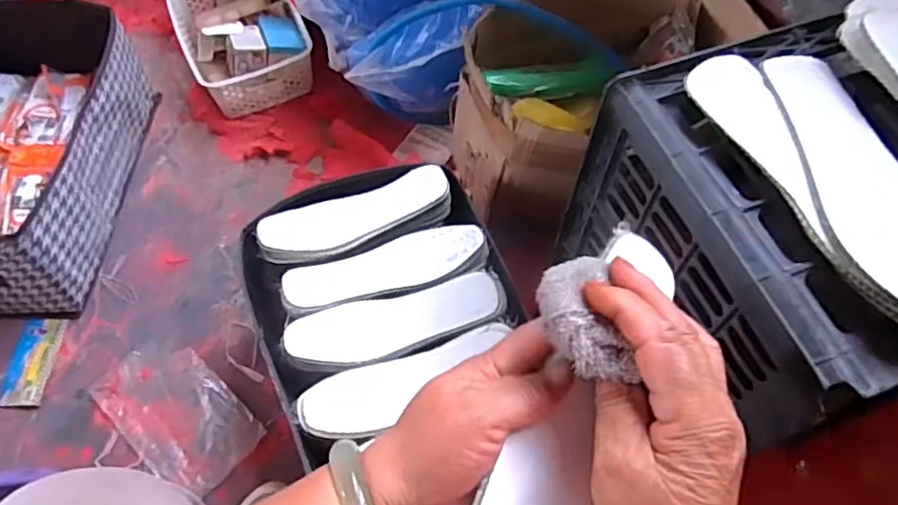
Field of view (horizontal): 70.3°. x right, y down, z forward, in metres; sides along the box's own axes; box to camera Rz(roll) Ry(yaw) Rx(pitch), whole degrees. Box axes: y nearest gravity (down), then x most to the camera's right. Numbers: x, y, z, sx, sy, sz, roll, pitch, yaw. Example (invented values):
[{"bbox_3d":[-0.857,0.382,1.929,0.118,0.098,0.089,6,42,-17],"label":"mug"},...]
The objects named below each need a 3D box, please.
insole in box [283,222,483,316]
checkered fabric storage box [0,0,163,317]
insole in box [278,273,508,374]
[{"bbox_3d":[-0.072,0.014,0.728,0.227,0.034,0.076,-13,61,-9],"label":"insole in box"},{"bbox_3d":[-0.639,-0.154,0.919,0.327,0.184,0.467,0,60,-2],"label":"checkered fabric storage box"},{"bbox_3d":[-0.053,0.075,0.681,0.232,0.023,0.073,-12,61,-9],"label":"insole in box"}]

